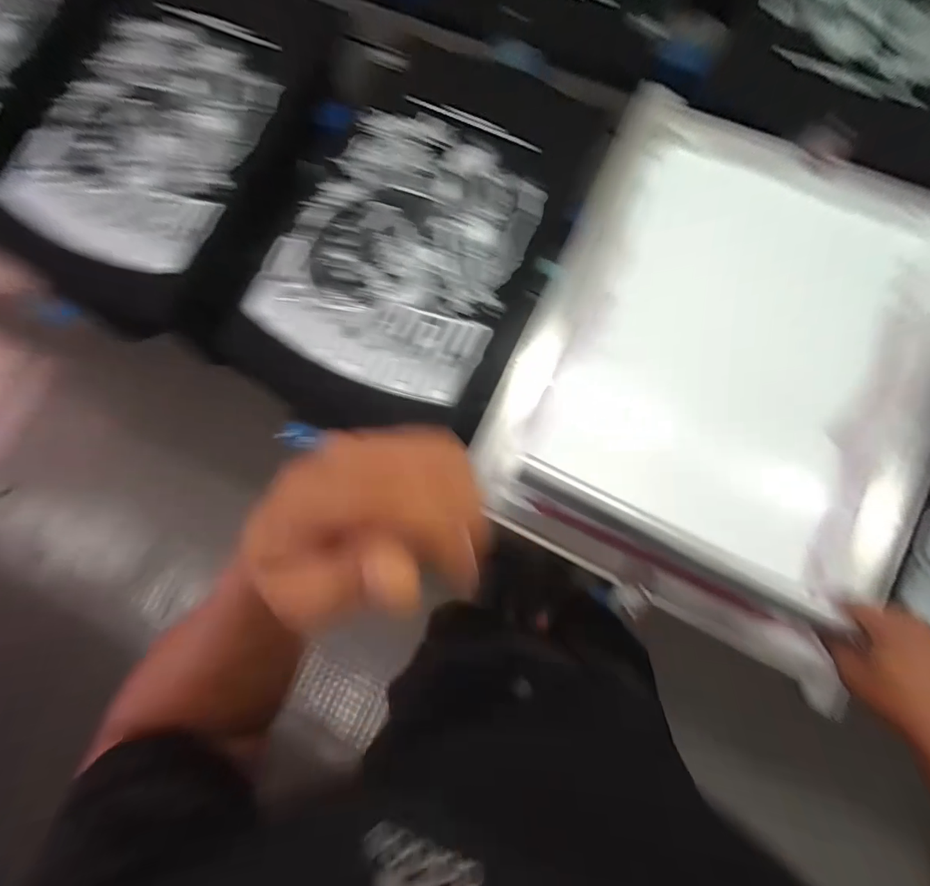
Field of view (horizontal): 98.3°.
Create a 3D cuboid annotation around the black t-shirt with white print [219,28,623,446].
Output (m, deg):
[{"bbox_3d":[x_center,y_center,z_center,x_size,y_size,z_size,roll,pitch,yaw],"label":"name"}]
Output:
[{"bbox_3d":[-0.078,-0.335,0.632,0.447,0.038,0.629,22,84,6],"label":"black t-shirt with white print"}]

